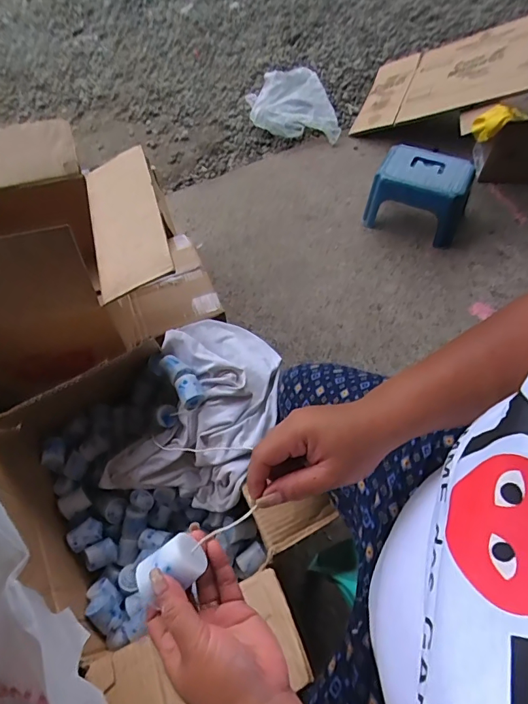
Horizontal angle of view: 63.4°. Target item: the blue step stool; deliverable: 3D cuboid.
[{"bbox_3d":[0.490,-0.492,1.342,0.282,0.193,0.164,25,66,16],"label":"blue step stool"}]

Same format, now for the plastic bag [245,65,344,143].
[{"bbox_3d":[0.102,-0.966,1.659,0.291,0.117,0.364,-19,62,-7],"label":"plastic bag"}]

